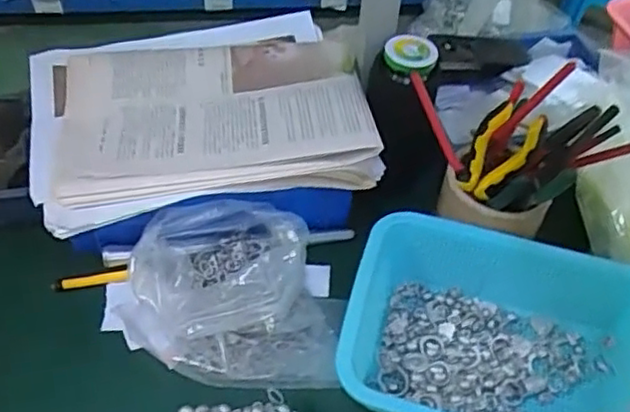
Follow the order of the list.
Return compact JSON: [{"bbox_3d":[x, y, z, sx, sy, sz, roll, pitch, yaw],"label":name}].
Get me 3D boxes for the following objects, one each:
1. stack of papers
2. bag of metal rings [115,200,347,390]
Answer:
[{"bbox_3d":[-0.112,-0.098,0.631,0.313,0.047,0.246,-10,49,-12],"label":"stack of papers"},{"bbox_3d":[-0.073,0.069,0.573,0.178,0.075,0.146,1,48,-5],"label":"bag of metal rings"}]

